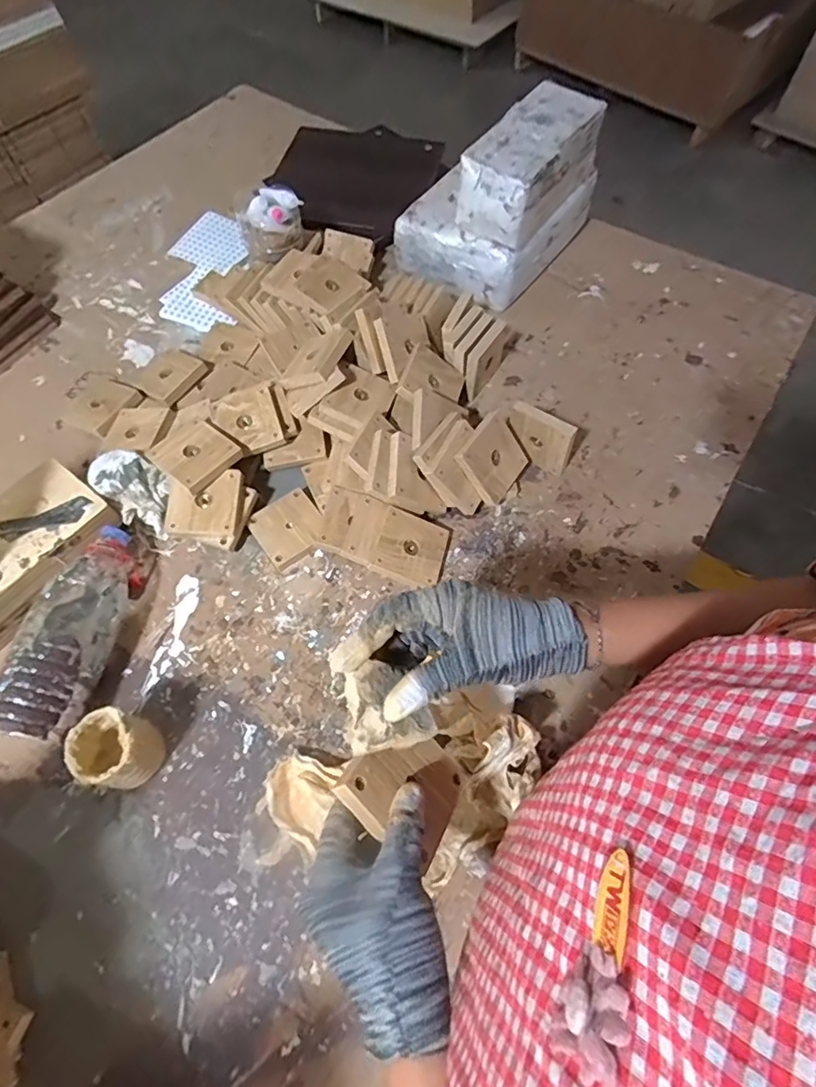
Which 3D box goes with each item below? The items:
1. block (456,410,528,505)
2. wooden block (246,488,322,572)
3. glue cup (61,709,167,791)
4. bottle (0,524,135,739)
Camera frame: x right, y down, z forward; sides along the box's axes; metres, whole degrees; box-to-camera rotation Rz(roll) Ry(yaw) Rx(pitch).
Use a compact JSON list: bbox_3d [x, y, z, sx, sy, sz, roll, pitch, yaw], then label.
[{"bbox_3d":[0.106,-0.106,0.670,0.012,0.087,0.092,8,55,51],"label":"block"},{"bbox_3d":[-0.146,-0.018,0.683,0.081,0.017,0.084,-33,67,-16],"label":"wooden block"},{"bbox_3d":[-0.281,0.200,0.535,0.066,0.077,0.065,0,62,0],"label":"glue cup"},{"bbox_3d":[-0.355,0.091,0.594,0.074,0.084,0.225,6,62,3],"label":"bottle"}]

